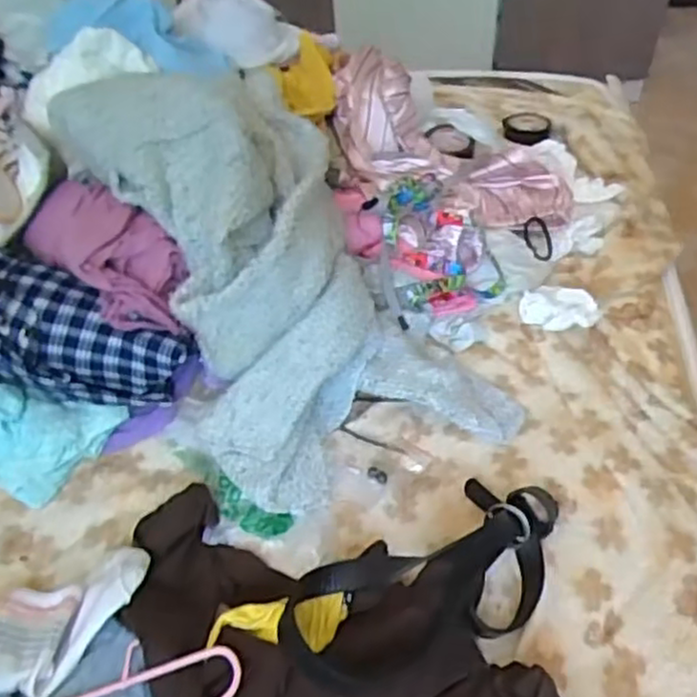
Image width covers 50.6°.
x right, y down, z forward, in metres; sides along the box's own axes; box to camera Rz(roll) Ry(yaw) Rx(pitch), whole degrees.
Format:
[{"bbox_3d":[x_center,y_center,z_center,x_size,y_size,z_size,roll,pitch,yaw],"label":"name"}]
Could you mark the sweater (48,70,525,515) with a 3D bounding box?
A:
[{"bbox_3d":[-0.070,-0.074,0.674,0.248,0.148,0.478,-30,89,-22],"label":"sweater"}]

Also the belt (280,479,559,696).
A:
[{"bbox_3d":[0.065,0.184,0.568,0.249,0.051,0.107,-20,49,-30],"label":"belt"}]

